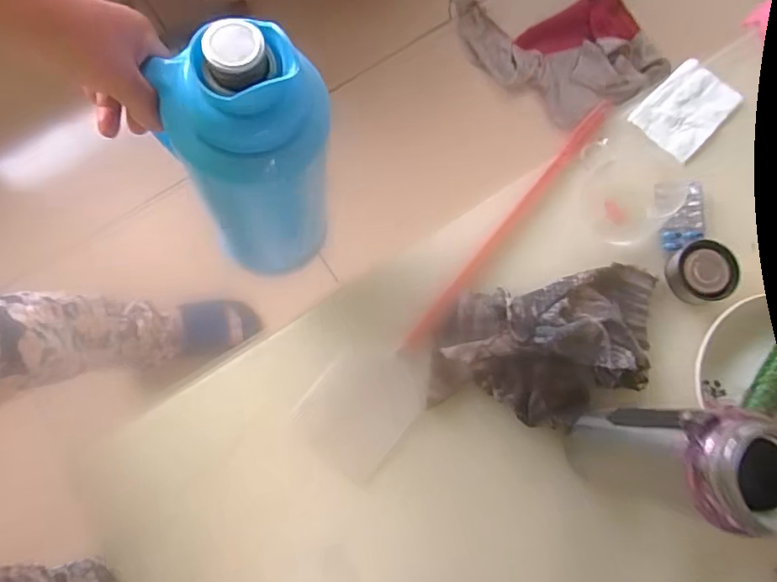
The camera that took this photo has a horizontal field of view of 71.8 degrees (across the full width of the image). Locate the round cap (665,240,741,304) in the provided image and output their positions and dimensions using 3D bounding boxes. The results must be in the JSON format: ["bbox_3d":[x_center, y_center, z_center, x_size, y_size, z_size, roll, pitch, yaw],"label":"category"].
[{"bbox_3d":[0.350,-0.020,0.597,0.066,0.035,0.065,0,79,-1],"label":"round cap"}]

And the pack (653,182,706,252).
[{"bbox_3d":[0.341,-0.087,0.626,0.064,0.013,0.078,-2,88,-4],"label":"pack"}]

